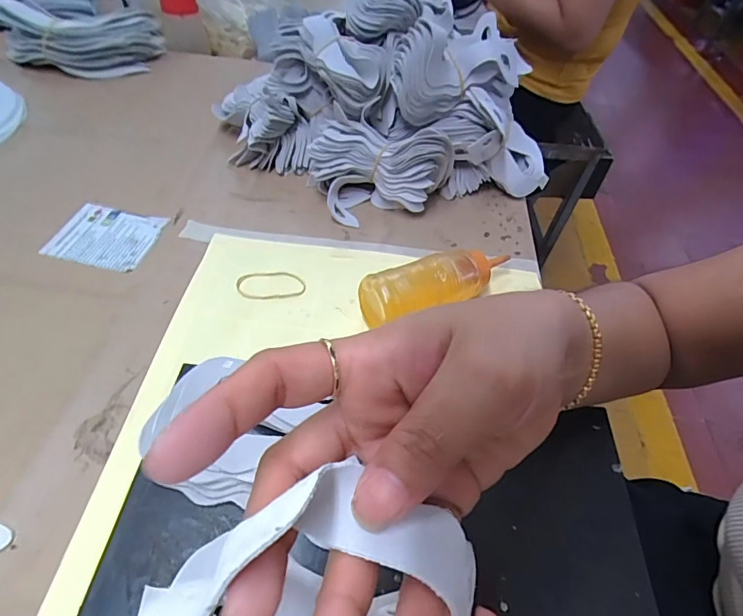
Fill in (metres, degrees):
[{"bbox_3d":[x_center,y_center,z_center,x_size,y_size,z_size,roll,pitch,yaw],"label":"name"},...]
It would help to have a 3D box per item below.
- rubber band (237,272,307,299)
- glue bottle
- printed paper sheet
[{"bbox_3d":[-0.088,-0.020,0.393,0.059,0.004,0.030,-4,54,-17],"label":"rubber band"},{"bbox_3d":[0.061,-0.020,0.381,0.143,0.046,0.042,-19,56,-19],"label":"glue bottle"},{"bbox_3d":[-0.249,-0.068,0.419,0.090,0.005,0.074,10,51,4],"label":"printed paper sheet"}]

